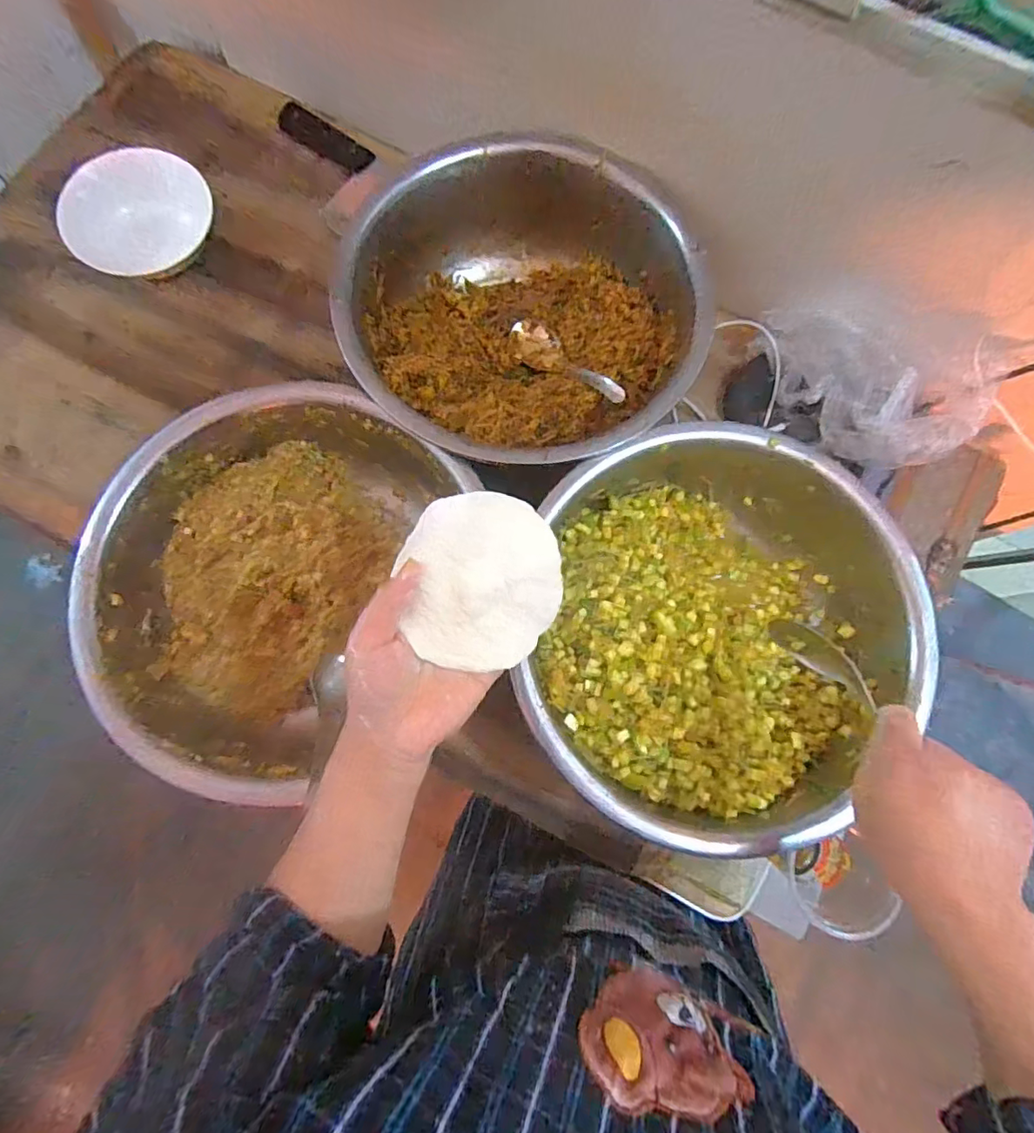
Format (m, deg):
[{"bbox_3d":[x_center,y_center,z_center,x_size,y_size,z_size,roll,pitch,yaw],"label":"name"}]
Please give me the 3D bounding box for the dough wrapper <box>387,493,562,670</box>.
[{"bbox_3d":[-0.021,0.010,0.330,0.094,0.014,0.105,-12,104,-12],"label":"dough wrapper"}]

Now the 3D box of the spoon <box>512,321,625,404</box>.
[{"bbox_3d":[0.054,-0.214,0.569,0.044,0.030,0.163,-40,55,-8],"label":"spoon"}]

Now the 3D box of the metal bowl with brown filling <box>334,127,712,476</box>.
[{"bbox_3d":[0.001,-0.247,0.544,0.336,0.116,0.330,-33,81,-7],"label":"metal bowl with brown filling"}]

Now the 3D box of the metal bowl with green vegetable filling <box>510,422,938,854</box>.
[{"bbox_3d":[0.172,0.055,0.484,0.317,0.104,0.335,0,79,-1],"label":"metal bowl with green vegetable filling"}]

